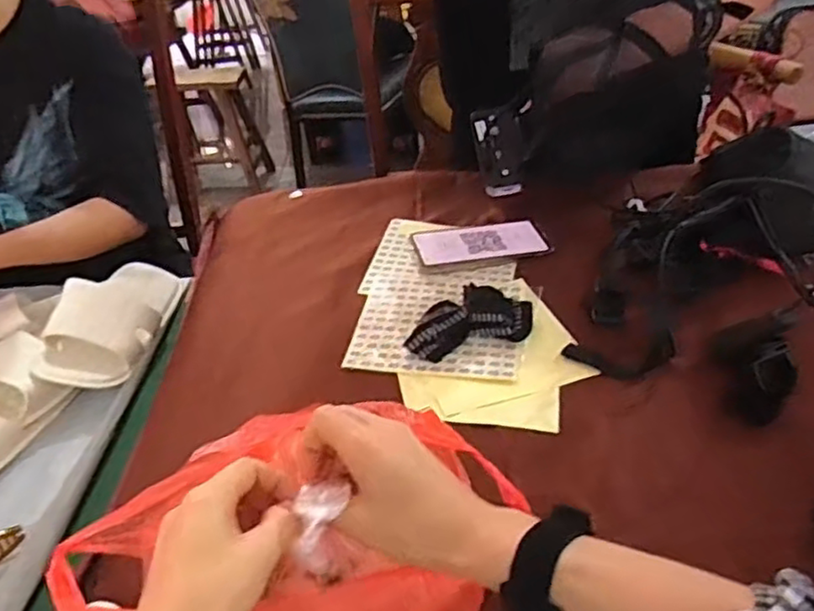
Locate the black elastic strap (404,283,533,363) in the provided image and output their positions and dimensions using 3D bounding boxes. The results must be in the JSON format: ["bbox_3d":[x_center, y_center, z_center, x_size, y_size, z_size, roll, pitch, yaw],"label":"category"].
[{"bbox_3d":[0.063,0.013,0.690,0.134,0.030,0.068,-11,37,-9],"label":"black elastic strap"}]

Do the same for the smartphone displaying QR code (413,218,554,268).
[{"bbox_3d":[0.089,-0.079,0.818,0.160,0.015,0.064,-7,37,-4],"label":"smartphone displaying QR code"}]

